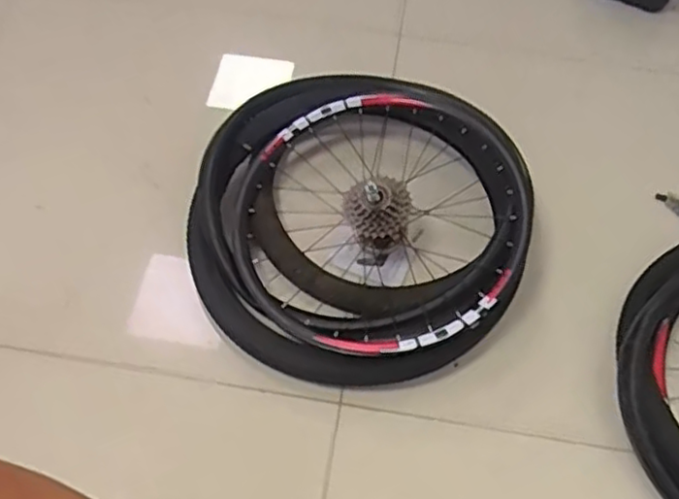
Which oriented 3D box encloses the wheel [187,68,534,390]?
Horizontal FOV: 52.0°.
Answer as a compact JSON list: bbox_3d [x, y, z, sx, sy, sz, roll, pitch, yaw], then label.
[{"bbox_3d":[0.037,-0.058,1.137,0.531,0.133,0.565,0,59,0],"label":"wheel"}]

